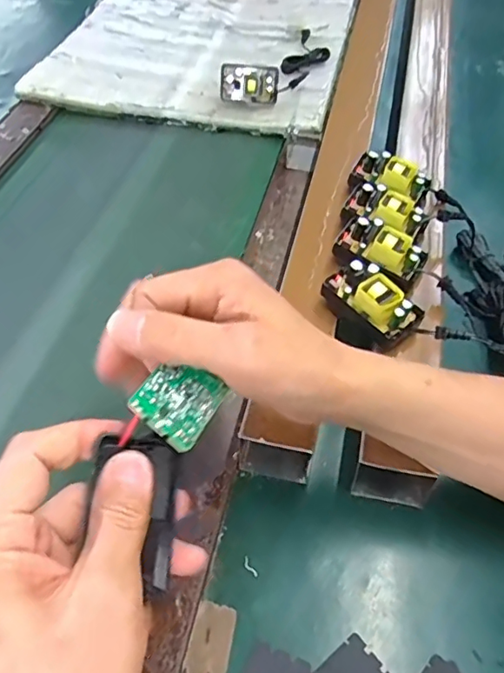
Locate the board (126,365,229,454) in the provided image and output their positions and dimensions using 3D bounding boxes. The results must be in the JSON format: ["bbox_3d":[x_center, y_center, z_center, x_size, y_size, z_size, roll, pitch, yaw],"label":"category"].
[{"bbox_3d":[-0.035,0.031,0.264,0.036,0.004,0.042,41,49,-6],"label":"board"}]

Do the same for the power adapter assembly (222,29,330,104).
[{"bbox_3d":[0.046,-0.373,0.719,0.091,0.043,0.228,20,53,14],"label":"power adapter assembly"}]

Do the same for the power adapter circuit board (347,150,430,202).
[{"bbox_3d":[0.124,-0.144,0.485,0.065,0.028,0.032,28,53,20],"label":"power adapter circuit board"}]

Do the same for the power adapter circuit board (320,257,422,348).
[{"bbox_3d":[0.088,-0.026,0.395,0.069,0.035,0.033,33,56,24],"label":"power adapter circuit board"}]

